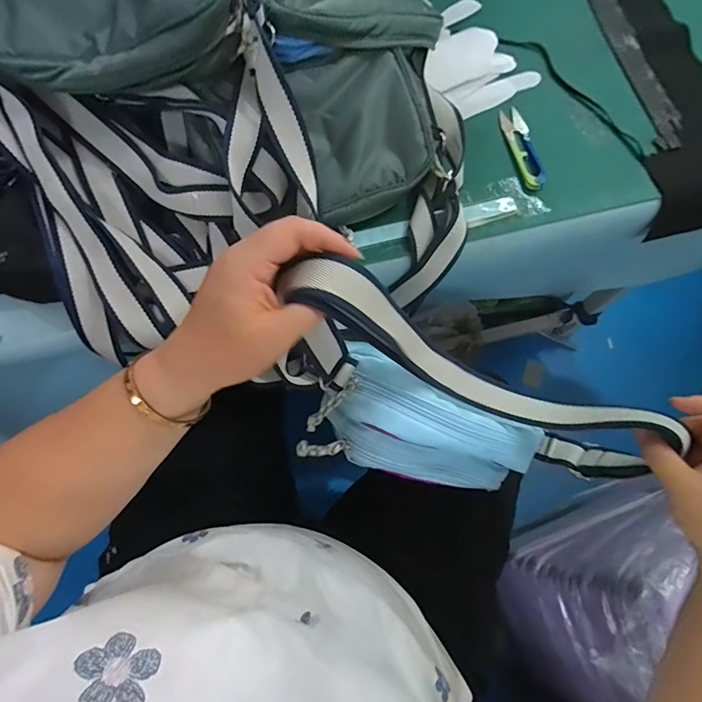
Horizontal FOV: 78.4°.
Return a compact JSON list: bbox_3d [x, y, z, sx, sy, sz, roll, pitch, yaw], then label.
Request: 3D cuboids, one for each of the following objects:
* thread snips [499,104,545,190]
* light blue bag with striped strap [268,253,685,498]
[{"bbox_3d":[0.194,-0.233,0.487,0.035,0.006,0.117,-5,70,-4],"label":"thread snips"},{"bbox_3d":[0.088,0.061,0.369,0.356,0.179,0.094,22,69,-20],"label":"light blue bag with striped strap"}]

